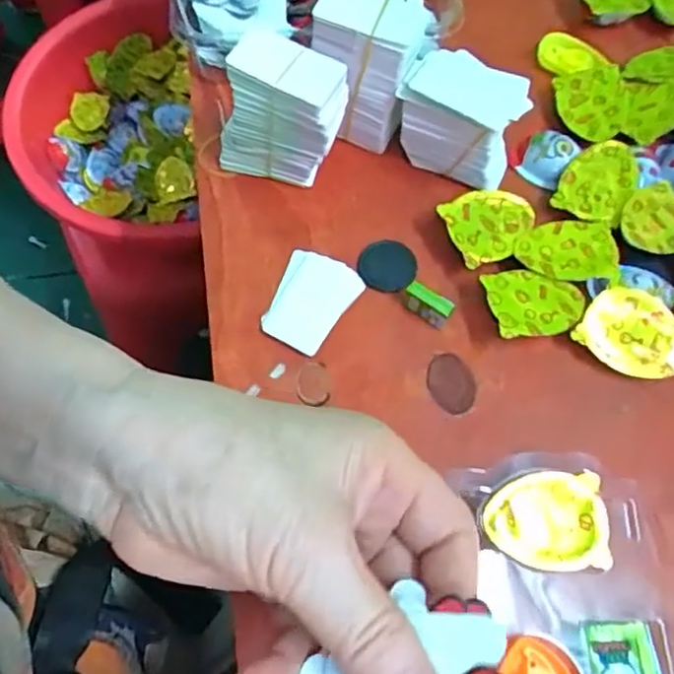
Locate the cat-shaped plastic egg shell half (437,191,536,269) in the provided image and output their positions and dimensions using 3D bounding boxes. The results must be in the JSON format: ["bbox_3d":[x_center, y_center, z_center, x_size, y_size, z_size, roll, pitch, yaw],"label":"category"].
[{"bbox_3d":[0.082,-0.061,0.338,0.048,0.013,0.038,-23,68,-12],"label":"cat-shaped plastic egg shell half"}]

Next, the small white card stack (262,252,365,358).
[{"bbox_3d":[-0.013,-0.019,0.329,0.040,0.004,0.054,21,66,8],"label":"small white card stack"}]

